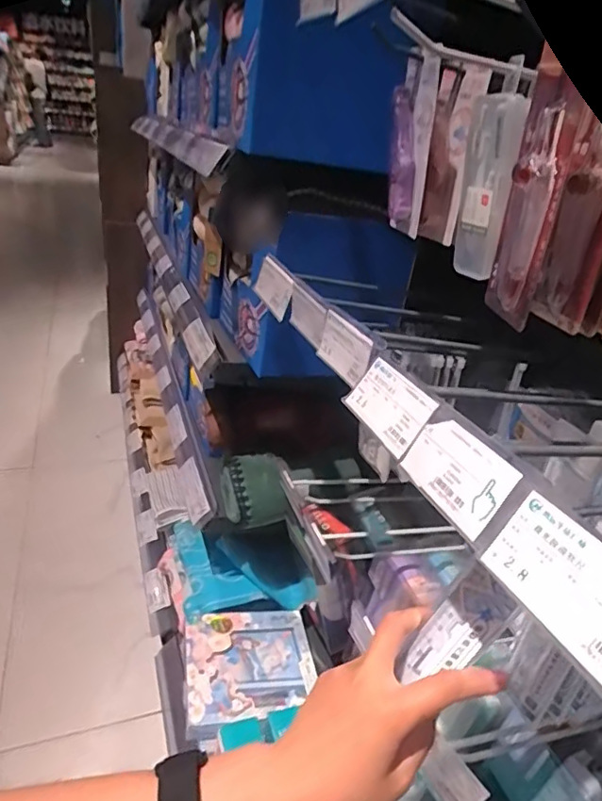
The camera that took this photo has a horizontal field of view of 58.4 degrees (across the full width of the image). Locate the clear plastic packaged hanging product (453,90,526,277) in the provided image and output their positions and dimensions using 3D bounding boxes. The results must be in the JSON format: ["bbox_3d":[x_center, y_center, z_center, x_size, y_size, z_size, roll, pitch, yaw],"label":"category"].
[{"bbox_3d":[0.153,-0.176,0.454,0.014,0.144,0.060,-12,32,-20],"label":"clear plastic packaged hanging product"}]

